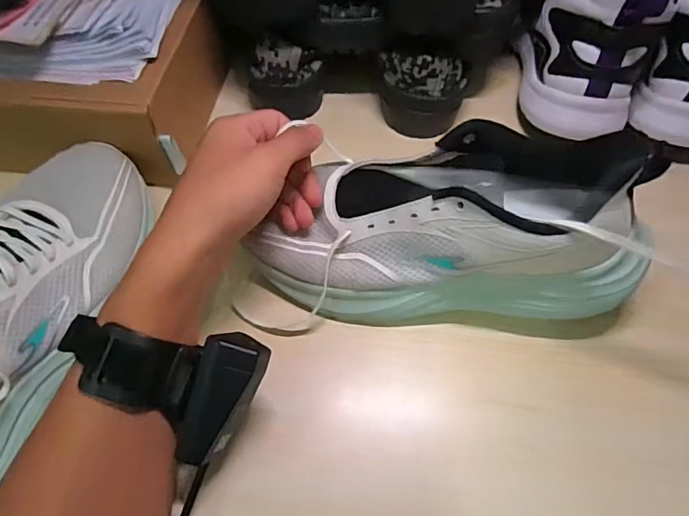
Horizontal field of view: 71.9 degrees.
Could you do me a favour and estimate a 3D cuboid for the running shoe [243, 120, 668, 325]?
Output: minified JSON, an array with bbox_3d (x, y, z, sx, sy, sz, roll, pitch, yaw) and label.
[{"bbox_3d":[0.061,-0.022,0.308,0.241,0.118,0.101,2,67,0],"label":"running shoe"}]

